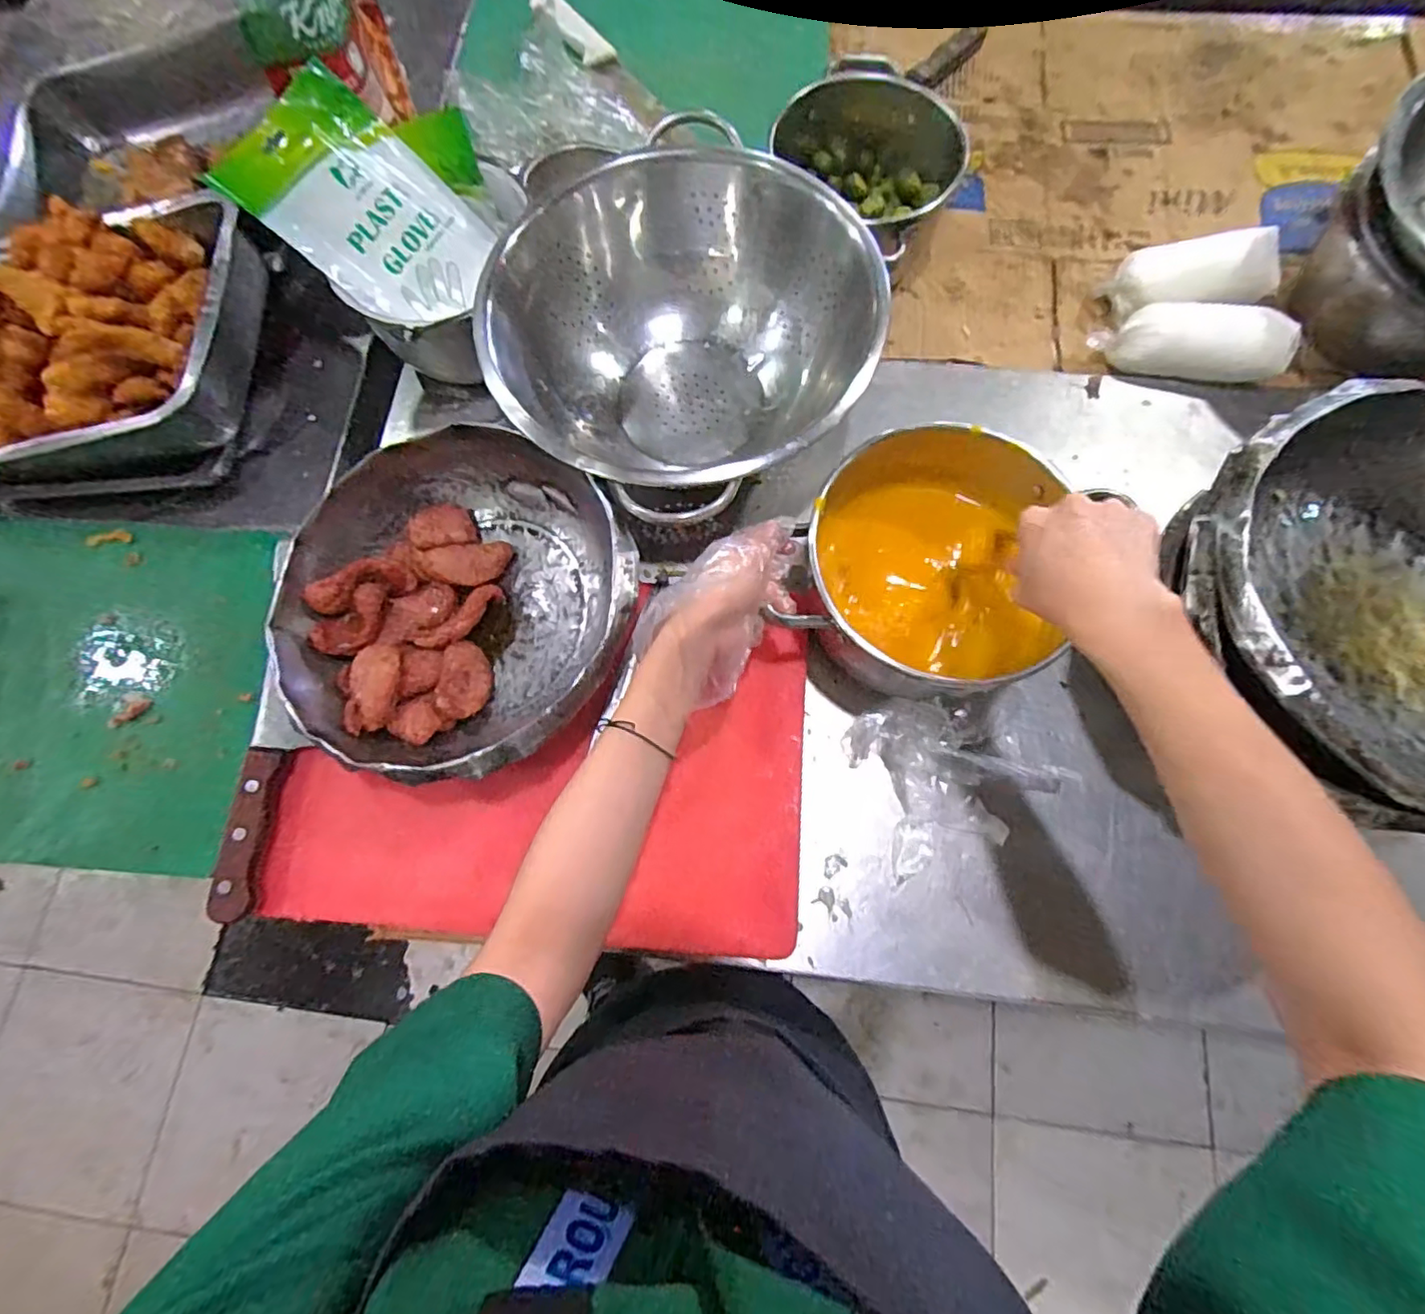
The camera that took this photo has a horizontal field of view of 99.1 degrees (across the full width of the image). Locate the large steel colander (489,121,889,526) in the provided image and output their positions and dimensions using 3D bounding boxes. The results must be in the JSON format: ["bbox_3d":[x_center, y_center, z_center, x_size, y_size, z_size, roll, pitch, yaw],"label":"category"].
[{"bbox_3d":[-0.033,-0.262,0.537,0.280,0.144,0.308,-1,75,2],"label":"large steel colander"}]

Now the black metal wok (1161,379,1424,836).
[{"bbox_3d":[0.445,-0.026,0.393,0.278,0.088,0.267,-1,75,2],"label":"black metal wok"}]

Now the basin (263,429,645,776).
[{"bbox_3d":[-0.197,-0.038,0.493,0.269,0.125,0.257,-1,75,2],"label":"basin"}]

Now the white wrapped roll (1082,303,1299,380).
[{"bbox_3d":[0.471,-0.312,0.597,0.158,0.061,0.074,5,75,3],"label":"white wrapped roll"}]

